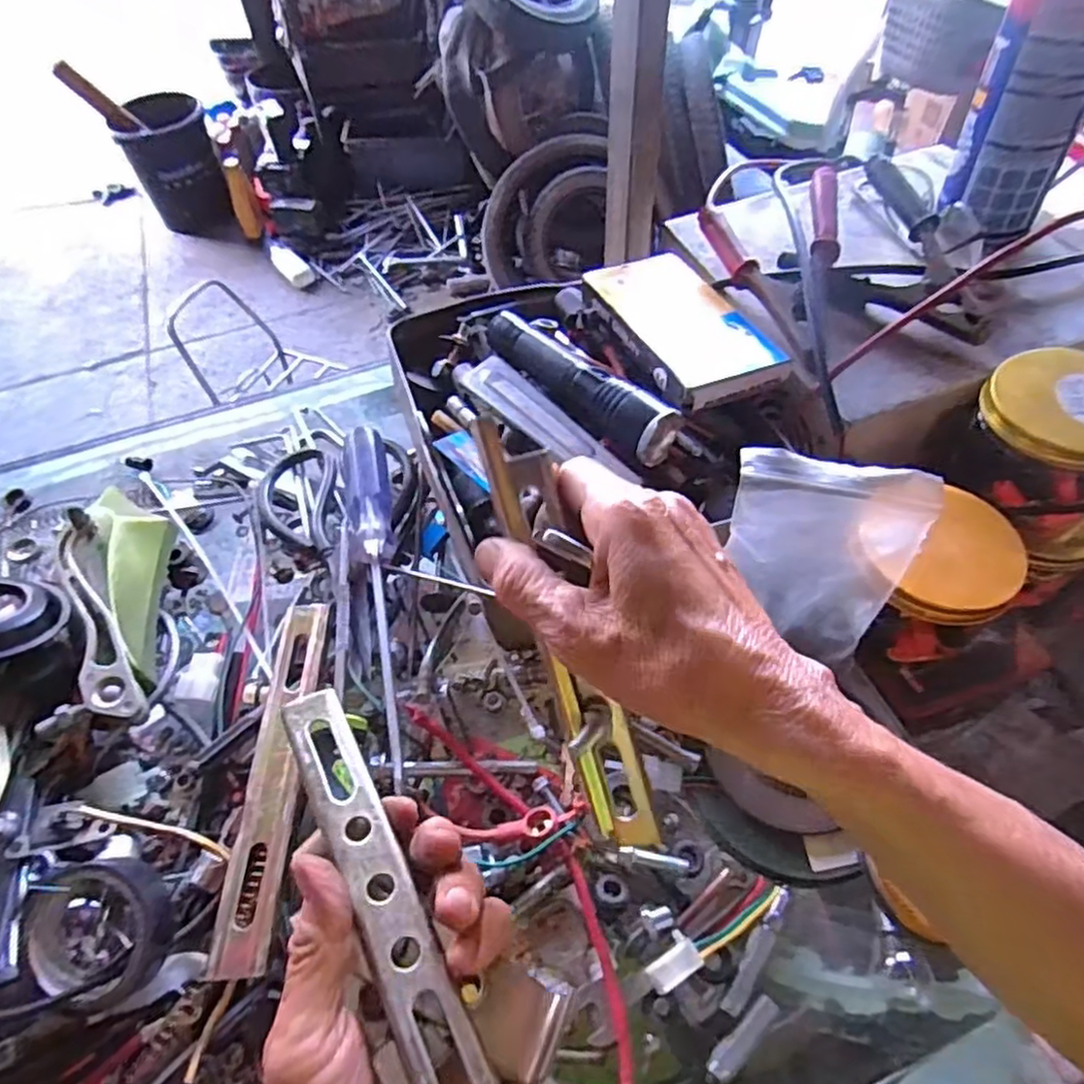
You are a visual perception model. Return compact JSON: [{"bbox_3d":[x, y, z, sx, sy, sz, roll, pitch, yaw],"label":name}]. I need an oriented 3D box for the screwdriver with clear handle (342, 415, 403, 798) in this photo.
[{"bbox_3d":[-0.093,0.024,0.385,0.024,0.027,0.218,-9,56,-4],"label":"screwdriver with clear handle"}]

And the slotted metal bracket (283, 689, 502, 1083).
[{"bbox_3d":[-0.059,0.128,0.255,0.024,0.010,0.177,-26,53,-15],"label":"slotted metal bracket"}]

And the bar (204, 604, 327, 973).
[{"bbox_3d":[-0.129,0.107,0.339,0.025,0.014,0.179,-3,55,0],"label":"bar"}]

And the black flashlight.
[{"bbox_3d":[0.021,-0.101,0.426,0.032,0.029,0.144,-35,61,-20],"label":"black flashlight"}]

